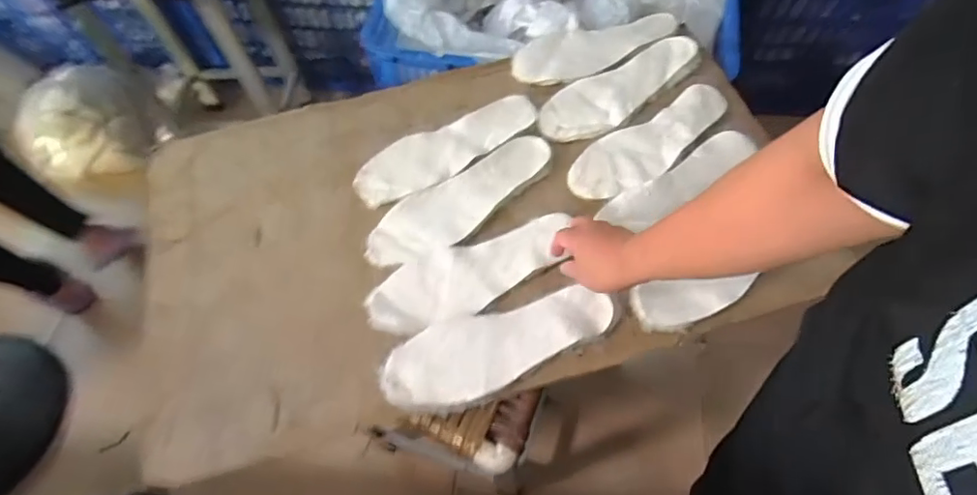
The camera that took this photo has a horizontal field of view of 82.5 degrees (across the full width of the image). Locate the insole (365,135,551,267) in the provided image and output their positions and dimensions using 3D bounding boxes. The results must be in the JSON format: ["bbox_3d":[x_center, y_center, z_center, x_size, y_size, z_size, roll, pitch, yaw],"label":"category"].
[{"bbox_3d":[-0.032,-0.063,0.721,0.273,0.010,0.087,-31,64,-14],"label":"insole"}]

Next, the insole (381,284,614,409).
[{"bbox_3d":[0.013,0.110,0.629,0.263,0.013,0.087,-19,61,-7],"label":"insole"}]

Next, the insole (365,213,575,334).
[{"bbox_3d":[-0.020,0.029,0.663,0.252,0.011,0.090,-24,62,-12],"label":"insole"}]

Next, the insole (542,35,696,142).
[{"bbox_3d":[0.192,-0.232,0.806,0.266,0.019,0.085,-29,63,-13],"label":"insole"}]

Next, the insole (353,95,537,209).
[{"bbox_3d":[-0.055,-0.136,0.765,0.266,0.016,0.088,-24,62,-10],"label":"insole"}]

